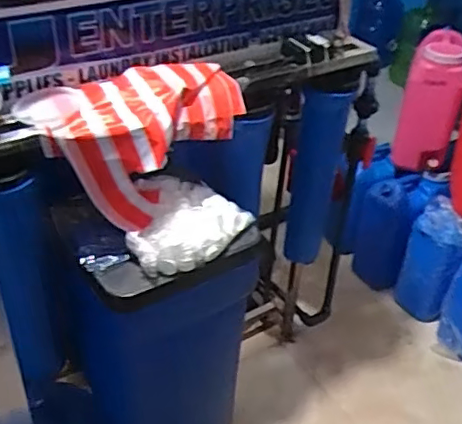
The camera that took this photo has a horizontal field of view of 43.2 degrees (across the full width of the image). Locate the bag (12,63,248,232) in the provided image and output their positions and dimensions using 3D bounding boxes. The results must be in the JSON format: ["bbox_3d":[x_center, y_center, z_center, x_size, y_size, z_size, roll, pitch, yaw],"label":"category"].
[{"bbox_3d":[-0.153,-0.122,1.044,0.395,0.217,0.165,-13,40,-21],"label":"bag"}]

